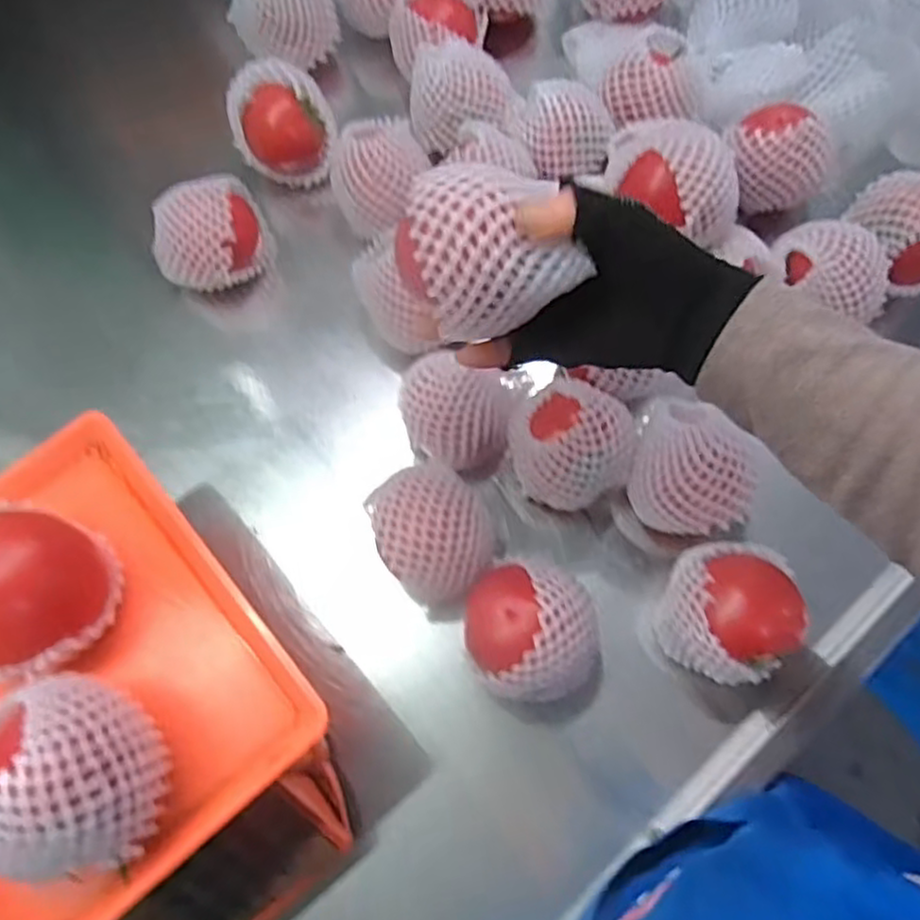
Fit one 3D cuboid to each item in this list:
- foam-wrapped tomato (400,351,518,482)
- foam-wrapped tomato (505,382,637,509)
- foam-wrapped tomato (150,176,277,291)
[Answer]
[{"bbox_3d":[-0.003,-0.030,0.511,0.077,0.063,0.066,16,73,8],"label":"foam-wrapped tomato"},{"bbox_3d":[0.078,-0.013,0.503,0.088,0.071,0.079,-19,72,-4],"label":"foam-wrapped tomato"},{"bbox_3d":[-0.197,-0.170,0.589,0.092,0.082,0.071,-27,72,-7],"label":"foam-wrapped tomato"}]

